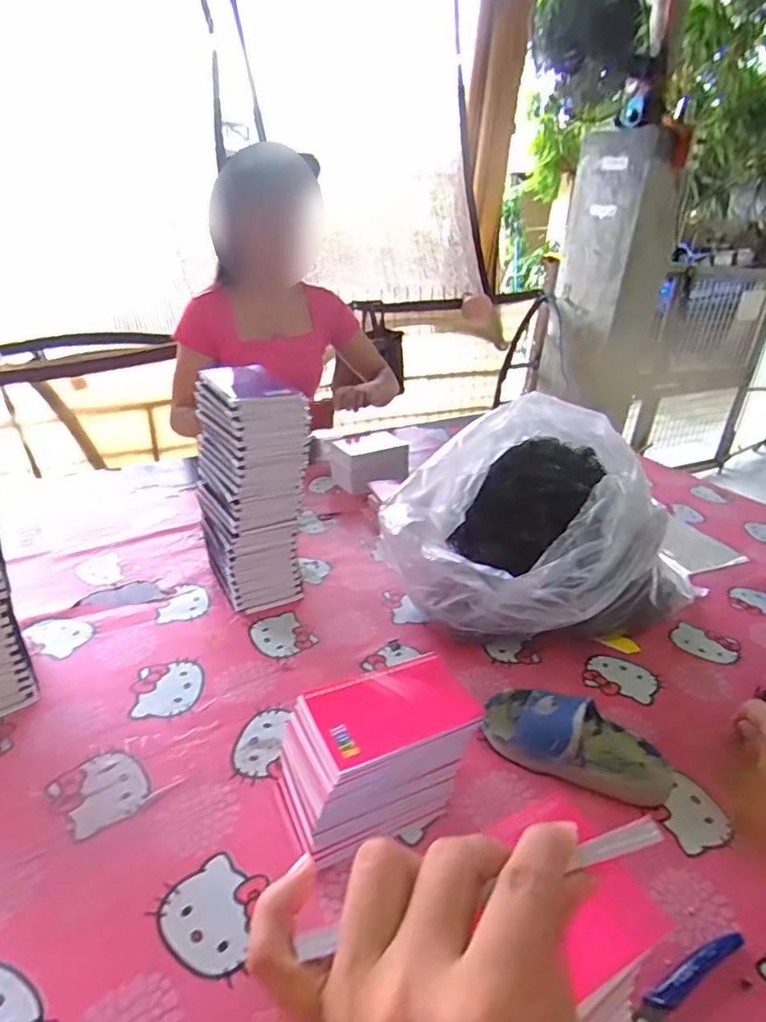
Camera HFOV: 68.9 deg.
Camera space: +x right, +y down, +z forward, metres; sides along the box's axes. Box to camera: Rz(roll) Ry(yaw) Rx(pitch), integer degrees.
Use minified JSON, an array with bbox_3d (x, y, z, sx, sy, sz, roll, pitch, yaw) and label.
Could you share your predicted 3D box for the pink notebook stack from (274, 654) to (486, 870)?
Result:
[{"bbox_3d":[-0.005,0.205,0.473,0.153,0.111,0.088,-10,30,-23],"label":"pink notebook stack"}]

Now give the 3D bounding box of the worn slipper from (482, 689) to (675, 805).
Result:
[{"bbox_3d":[0.189,0.219,0.544,0.180,0.054,0.080,14,29,20],"label":"worn slipper"}]

